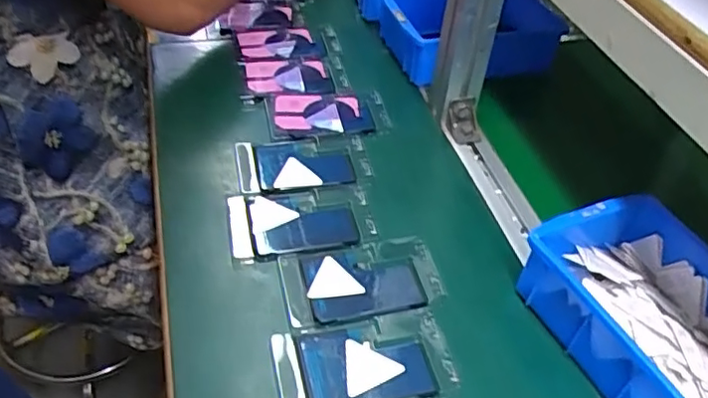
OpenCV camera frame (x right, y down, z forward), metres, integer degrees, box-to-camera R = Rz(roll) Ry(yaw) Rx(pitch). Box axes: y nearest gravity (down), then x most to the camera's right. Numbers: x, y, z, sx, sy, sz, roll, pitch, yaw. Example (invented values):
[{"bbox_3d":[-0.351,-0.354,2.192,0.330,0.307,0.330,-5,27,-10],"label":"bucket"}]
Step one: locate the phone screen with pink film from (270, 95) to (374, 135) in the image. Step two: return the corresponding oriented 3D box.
[{"bbox_3d":[-0.032,-0.087,0.630,0.099,0.010,0.061,-4,45,-10],"label":"phone screen with pink film"}]

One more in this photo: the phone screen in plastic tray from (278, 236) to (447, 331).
[{"bbox_3d":[0.006,0.064,0.487,0.122,0.013,0.070,-8,46,-14],"label":"phone screen in plastic tray"}]

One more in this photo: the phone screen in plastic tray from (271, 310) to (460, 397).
[{"bbox_3d":[0.007,0.118,0.436,0.124,0.010,0.070,-9,47,-15],"label":"phone screen in plastic tray"}]

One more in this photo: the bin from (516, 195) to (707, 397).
[{"bbox_3d":[0.234,0.095,0.447,0.148,0.068,0.197,-17,49,-21],"label":"bin"}]

